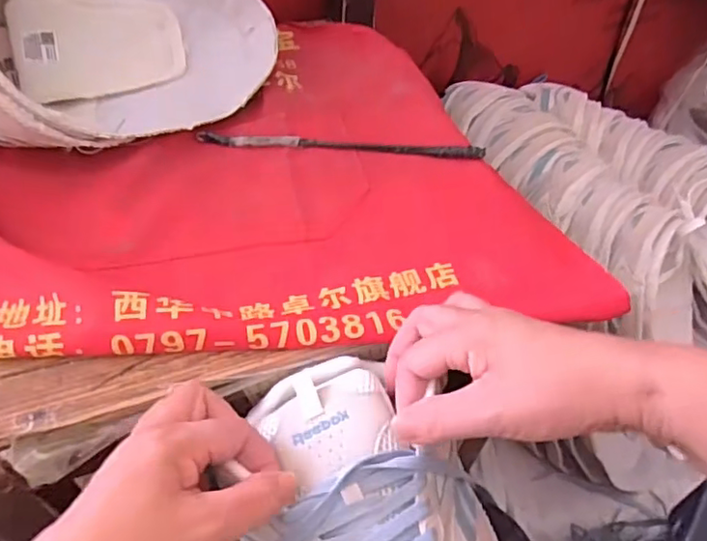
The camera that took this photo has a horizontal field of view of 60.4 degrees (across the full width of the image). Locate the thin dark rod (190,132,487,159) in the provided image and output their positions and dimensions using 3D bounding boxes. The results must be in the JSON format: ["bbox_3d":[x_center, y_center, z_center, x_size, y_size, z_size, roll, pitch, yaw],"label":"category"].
[{"bbox_3d":[-0.008,-0.103,0.502,0.233,0.009,0.015,3,53,-2],"label":"thin dark rod"}]

